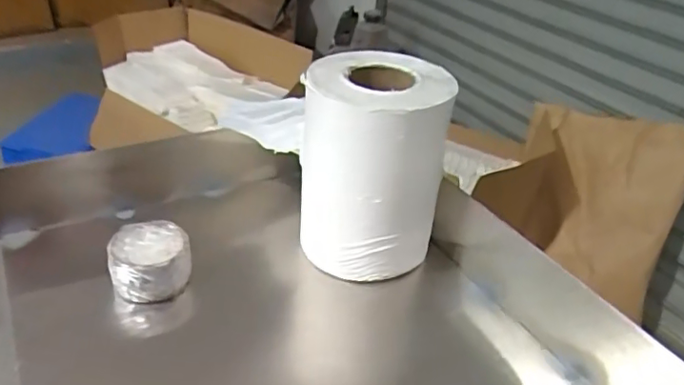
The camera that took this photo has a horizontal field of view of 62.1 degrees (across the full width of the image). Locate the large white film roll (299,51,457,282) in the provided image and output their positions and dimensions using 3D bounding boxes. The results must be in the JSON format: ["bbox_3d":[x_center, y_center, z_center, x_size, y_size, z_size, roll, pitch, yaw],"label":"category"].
[{"bbox_3d":[0.032,-0.029,0.680,0.160,0.227,0.139,6,33,2],"label":"large white film roll"}]

